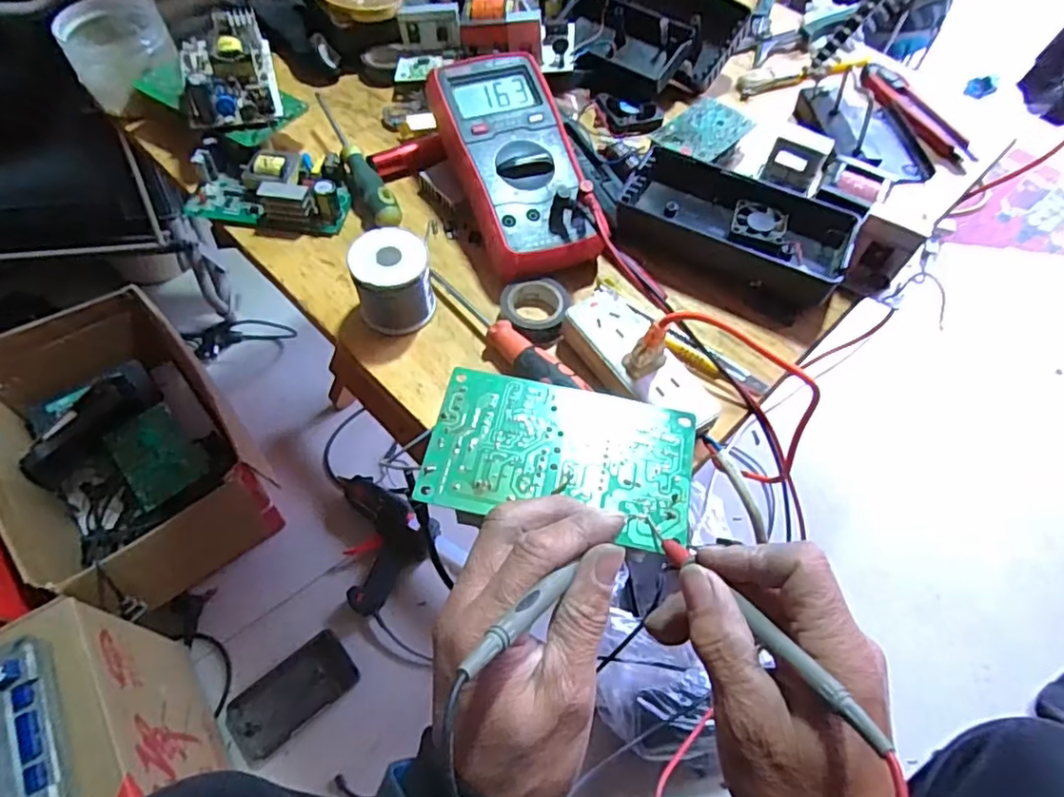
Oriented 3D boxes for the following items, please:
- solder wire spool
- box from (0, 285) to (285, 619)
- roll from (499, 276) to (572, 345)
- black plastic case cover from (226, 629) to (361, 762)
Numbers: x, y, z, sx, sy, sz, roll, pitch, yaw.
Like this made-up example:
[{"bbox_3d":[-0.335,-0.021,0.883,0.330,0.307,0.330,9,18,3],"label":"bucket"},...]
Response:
[{"bbox_3d":[-0.096,-0.081,0.424,0.052,0.053,0.053,2,59,-3],"label":"solder wire spool"},{"bbox_3d":[-0.569,0.080,0.860,0.263,0.200,0.454,-31,66,-21],"label":"box"},{"bbox_3d":[0.001,-0.063,0.438,0.047,0.019,0.051,2,59,-3],"label":"roll"},{"bbox_3d":[-0.315,0.388,0.799,0.159,0.009,0.085,-35,67,-22],"label":"black plastic case cover"}]

